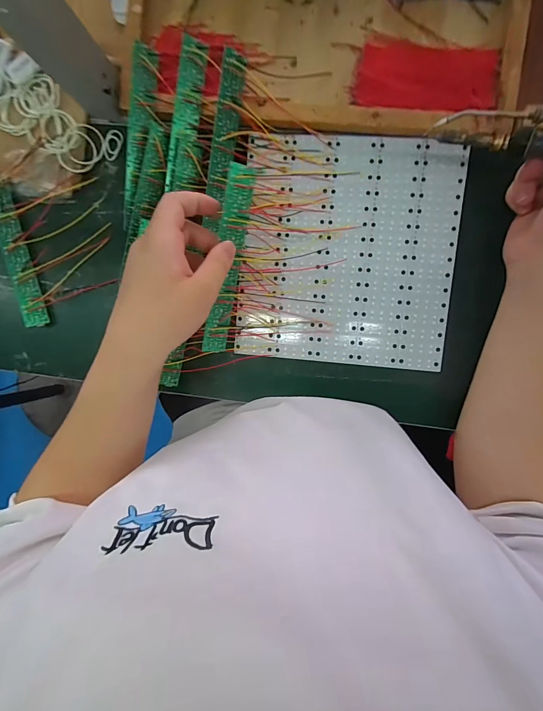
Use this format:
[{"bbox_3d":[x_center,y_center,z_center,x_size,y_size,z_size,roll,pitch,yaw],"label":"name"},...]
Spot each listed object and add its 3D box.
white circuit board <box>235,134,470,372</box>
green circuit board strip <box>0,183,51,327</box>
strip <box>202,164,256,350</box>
[{"bbox_3d":[0.080,-0.110,0.380,0.225,0.008,0.233,5,98,4],"label":"white circuit board"},{"bbox_3d":[-0.298,-0.119,0.409,0.026,0.007,0.170,-15,96,-18],"label":"green circuit board strip"},{"bbox_3d":[-0.042,-0.084,0.332,0.028,0.004,0.174,0,114,-28],"label":"strip"}]

